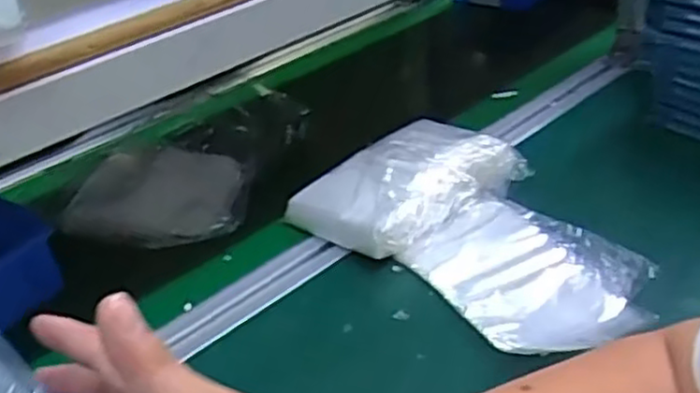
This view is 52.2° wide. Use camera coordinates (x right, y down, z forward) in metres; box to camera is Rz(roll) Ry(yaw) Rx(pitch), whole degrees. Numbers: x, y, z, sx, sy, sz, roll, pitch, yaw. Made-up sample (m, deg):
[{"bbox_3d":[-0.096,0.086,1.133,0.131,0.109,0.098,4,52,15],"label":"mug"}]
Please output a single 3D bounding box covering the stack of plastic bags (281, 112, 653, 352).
[{"bbox_3d":[0.105,0.017,0.575,0.180,0.049,0.278,-31,41,-31],"label":"stack of plastic bags"}]

